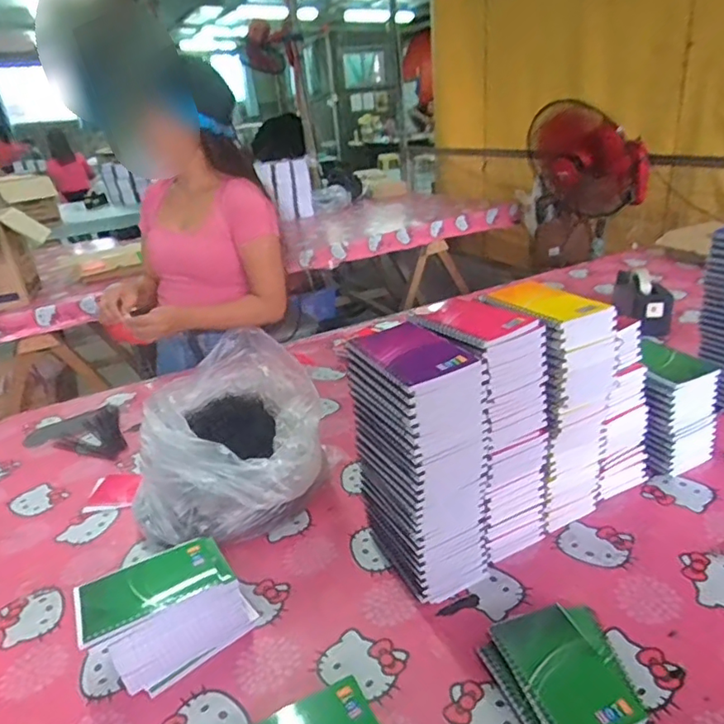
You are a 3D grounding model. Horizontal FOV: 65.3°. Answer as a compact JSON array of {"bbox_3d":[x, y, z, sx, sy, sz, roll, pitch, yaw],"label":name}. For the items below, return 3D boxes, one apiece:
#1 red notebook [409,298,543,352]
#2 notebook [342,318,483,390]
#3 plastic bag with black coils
[{"bbox_3d":[0.127,-0.046,0.625,0.108,0.011,0.109,-21,28,-30],"label":"red notebook"},{"bbox_3d":[0.052,-0.013,0.569,0.094,0.010,0.124,-18,27,-26],"label":"notebook"},{"bbox_3d":[-0.171,0.126,0.753,0.257,0.207,0.294,-16,26,-22],"label":"plastic bag with black coils"}]

